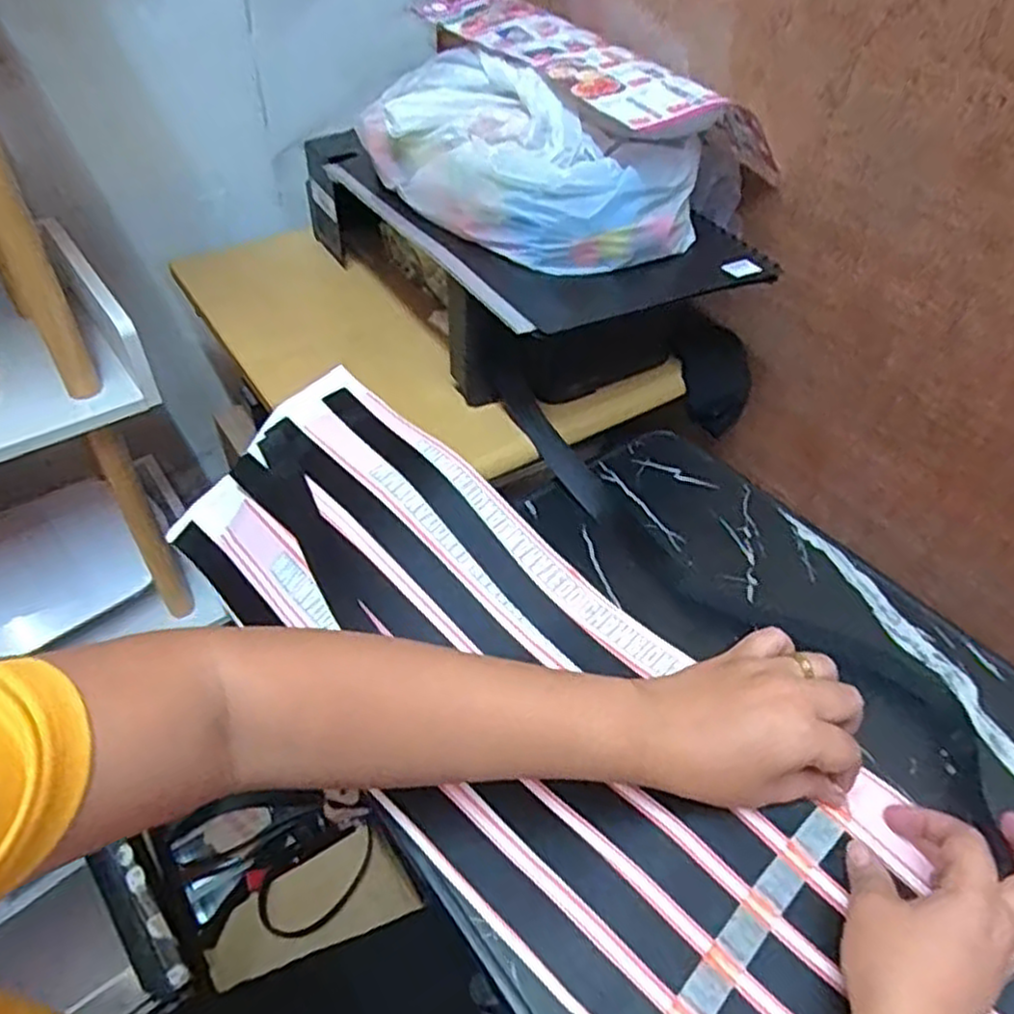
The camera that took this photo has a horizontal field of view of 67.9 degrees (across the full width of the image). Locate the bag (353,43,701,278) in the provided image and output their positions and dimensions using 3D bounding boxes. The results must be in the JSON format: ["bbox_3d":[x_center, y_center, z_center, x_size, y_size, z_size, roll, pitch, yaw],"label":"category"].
[{"bbox_3d":[0.015,-0.286,0.606,0.177,0.095,0.257,-28,52,-26],"label":"bag"}]

